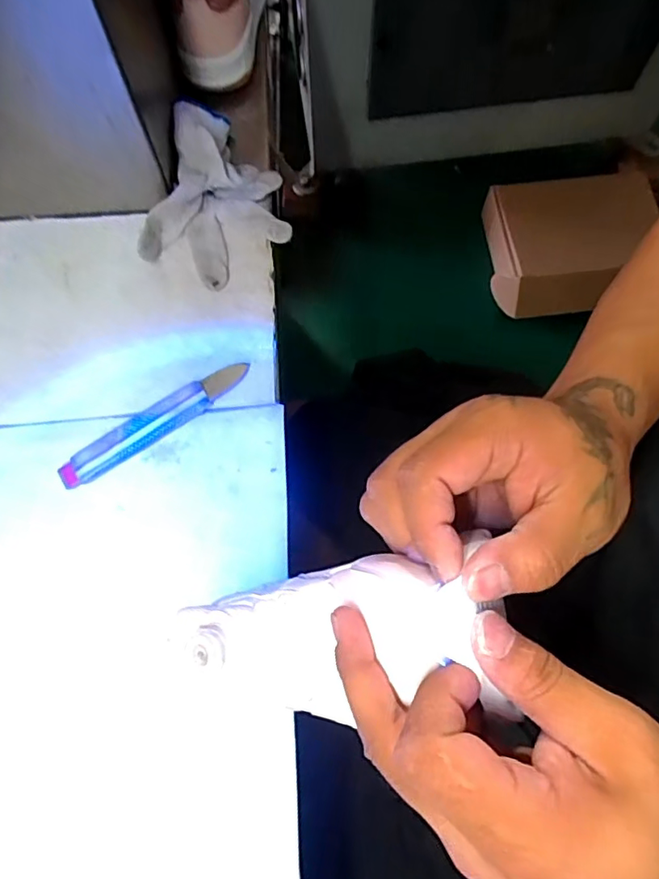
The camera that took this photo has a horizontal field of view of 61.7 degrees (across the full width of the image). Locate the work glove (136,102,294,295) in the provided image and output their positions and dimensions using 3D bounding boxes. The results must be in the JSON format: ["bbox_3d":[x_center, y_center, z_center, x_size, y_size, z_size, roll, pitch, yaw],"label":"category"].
[{"bbox_3d":[-0.093,-0.219,0.491,0.117,0.034,0.170,10,73,3],"label":"work glove"}]

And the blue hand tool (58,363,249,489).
[{"bbox_3d":[-0.136,-0.014,0.438,0.162,0.017,0.027,-32,76,-10],"label":"blue hand tool"}]

